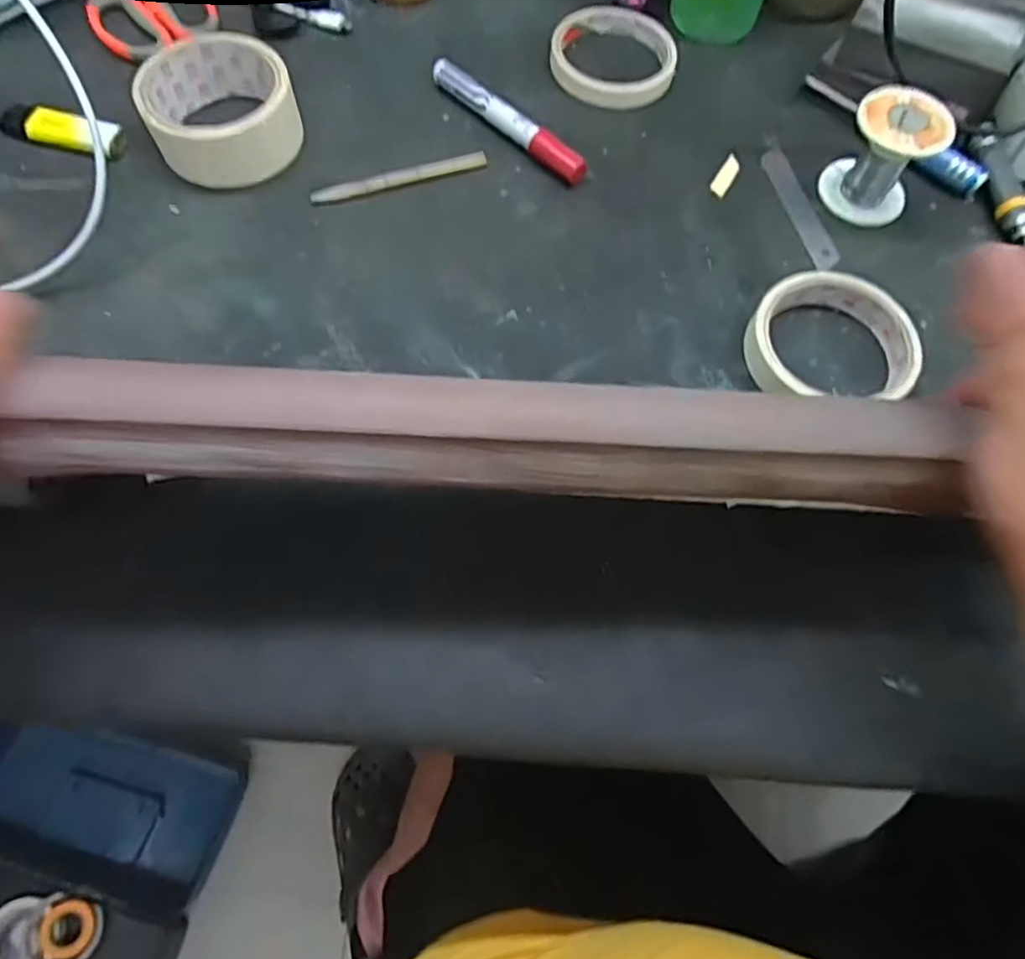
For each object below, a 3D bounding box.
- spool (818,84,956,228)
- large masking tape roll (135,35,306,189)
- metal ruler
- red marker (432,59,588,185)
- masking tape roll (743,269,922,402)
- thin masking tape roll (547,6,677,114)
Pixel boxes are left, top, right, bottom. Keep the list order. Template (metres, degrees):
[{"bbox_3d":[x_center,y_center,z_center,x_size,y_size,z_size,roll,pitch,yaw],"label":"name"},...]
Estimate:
[{"bbox_3d":[0.227,-0.197,0.407,0.053,0.057,0.051,1,67,-2],"label":"spool"},{"bbox_3d":[-0.183,-0.233,0.419,0.088,0.037,0.087,1,67,-2],"label":"large masking tape roll"},{"bbox_3d":[0.185,-0.176,0.427,0.018,0.005,0.100,-14,68,-1],"label":"metal ruler"},{"bbox_3d":[-0.004,-0.237,0.439,0.134,0.015,0.015,43,72,15],"label":"red marker"},{"bbox_3d":[0.176,-0.078,0.374,0.086,0.023,0.081,1,67,-2],"label":"masking tape roll"},{"bbox_3d":[0.071,-0.299,0.470,0.089,0.013,0.096,1,67,-2],"label":"thin masking tape roll"}]

